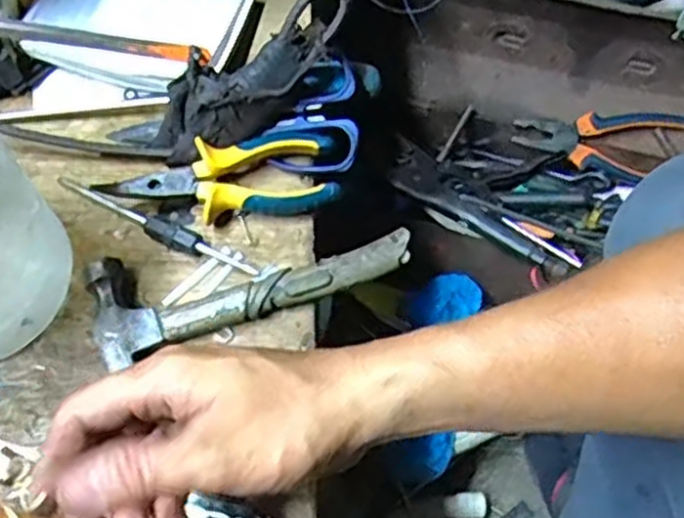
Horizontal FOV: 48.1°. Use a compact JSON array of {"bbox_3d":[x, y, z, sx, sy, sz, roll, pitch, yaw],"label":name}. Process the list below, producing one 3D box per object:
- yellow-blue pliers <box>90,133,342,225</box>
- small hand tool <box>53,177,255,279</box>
[{"bbox_3d":[-0.080,-0.054,0.511,0.148,0.026,0.055,-8,67,-2],"label":"yellow-blue pliers"},{"bbox_3d":[-0.127,-0.022,0.513,0.157,0.013,0.016,24,70,11],"label":"small hand tool"}]

